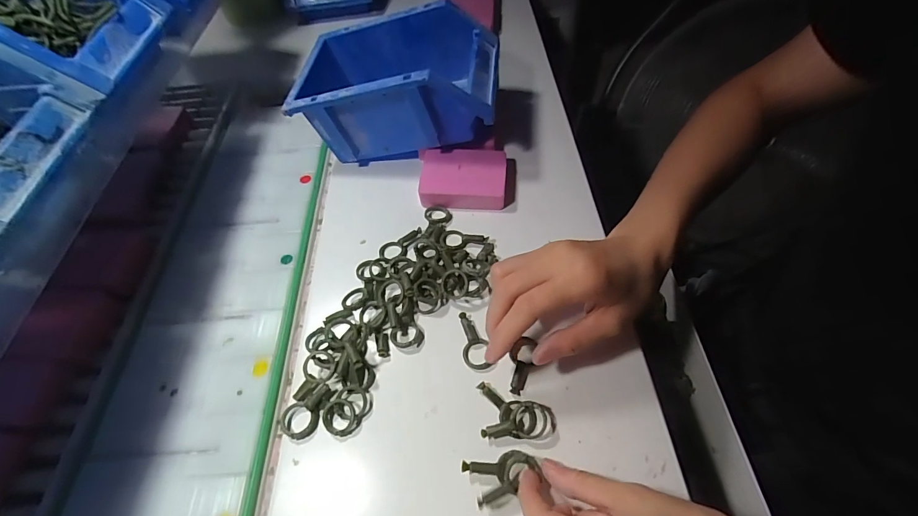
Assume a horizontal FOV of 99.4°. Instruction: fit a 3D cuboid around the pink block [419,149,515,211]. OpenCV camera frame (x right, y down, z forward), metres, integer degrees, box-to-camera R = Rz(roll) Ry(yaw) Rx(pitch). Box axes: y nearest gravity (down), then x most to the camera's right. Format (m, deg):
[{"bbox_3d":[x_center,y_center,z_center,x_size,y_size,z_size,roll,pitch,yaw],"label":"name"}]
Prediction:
[{"bbox_3d":[0.009,-0.077,0.371,0.090,0.020,0.062,-1,56,3],"label":"pink block"}]

